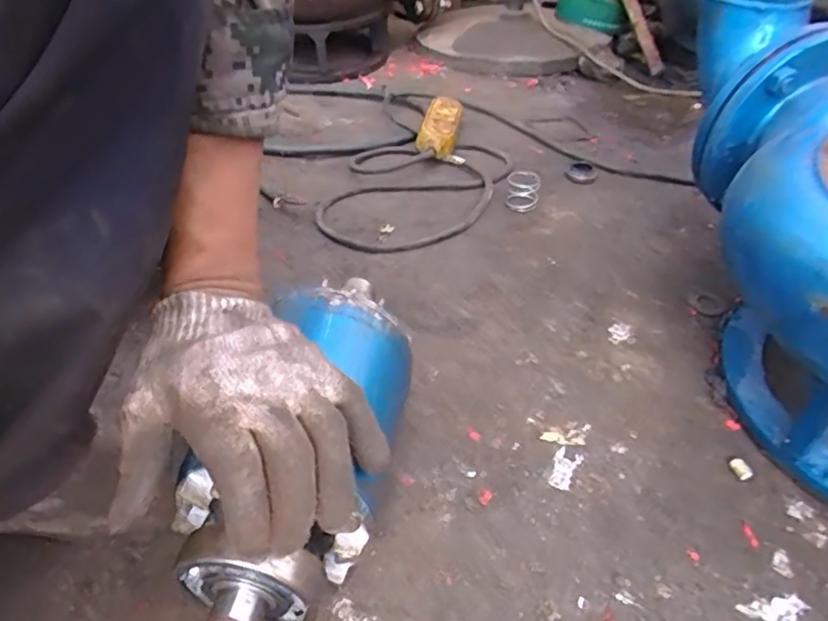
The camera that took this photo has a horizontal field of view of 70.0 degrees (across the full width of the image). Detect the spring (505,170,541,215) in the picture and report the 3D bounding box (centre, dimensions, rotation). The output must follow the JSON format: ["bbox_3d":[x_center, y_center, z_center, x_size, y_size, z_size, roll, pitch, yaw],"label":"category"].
[{"bbox_3d":[0.145,-0.159,0.790,0.044,0.037,0.049,7,38,7],"label":"spring"}]

